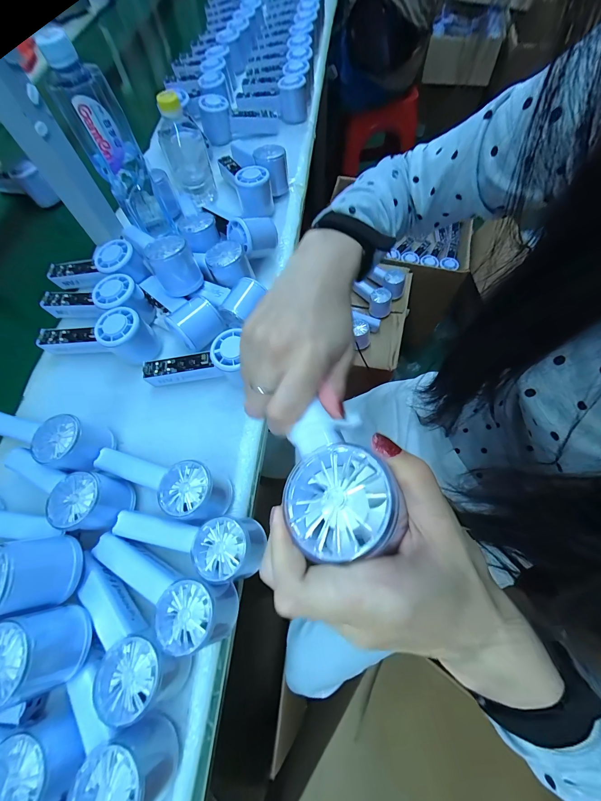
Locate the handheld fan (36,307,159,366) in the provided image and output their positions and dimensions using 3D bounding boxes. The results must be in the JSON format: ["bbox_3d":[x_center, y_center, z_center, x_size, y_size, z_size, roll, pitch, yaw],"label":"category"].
[{"bbox_3d":[-0.277,-0.089,0.405,0.155,0.054,0.058,7,67,5],"label":"handheld fan"}]

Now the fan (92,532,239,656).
[{"bbox_3d":[-0.135,0.179,0.288,0.149,0.057,0.050,21,69,11],"label":"fan"}]

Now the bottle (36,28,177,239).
[{"bbox_3d":[-0.247,-0.325,0.409,0.063,0.222,0.066,-26,68,-9],"label":"bottle"}]

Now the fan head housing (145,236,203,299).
[{"bbox_3d":[-0.170,-0.182,0.407,0.058,0.051,0.059,-28,68,-10],"label":"fan head housing"}]

